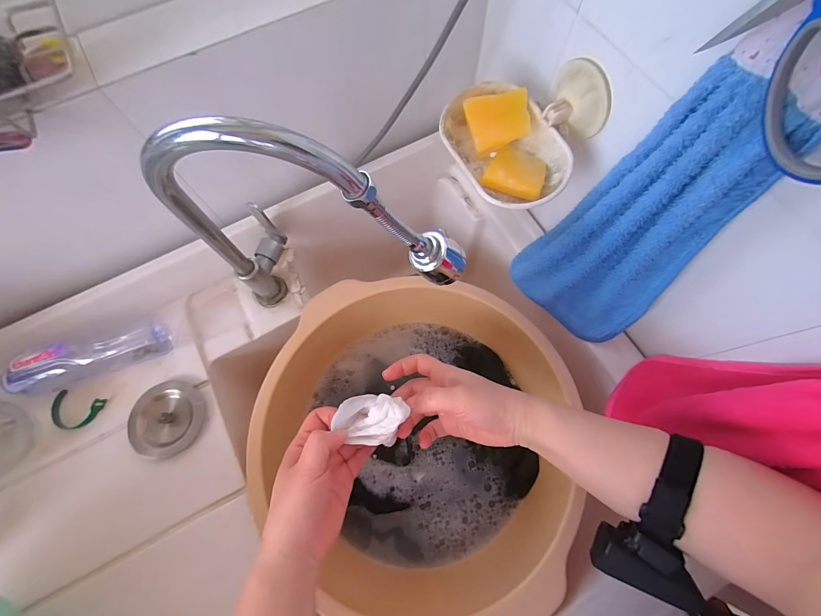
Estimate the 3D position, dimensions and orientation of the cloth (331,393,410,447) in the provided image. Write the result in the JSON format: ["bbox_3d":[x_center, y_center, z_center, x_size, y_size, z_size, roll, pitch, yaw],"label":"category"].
[{"bbox_3d":[-0.037,0.100,0.325,0.064,0.037,0.043,5,71,3],"label":"cloth"}]

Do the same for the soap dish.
[{"bbox_3d":[0.106,-0.166,0.329,0.126,0.058,0.134,-24,72,-7],"label":"soap dish"}]

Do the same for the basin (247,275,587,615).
[{"bbox_3d":[0.012,0.146,0.458,0.372,0.133,0.332,28,74,10],"label":"basin"}]

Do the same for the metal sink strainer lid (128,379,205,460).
[{"bbox_3d":[-0.286,0.129,0.418,0.084,0.021,0.081,0,71,1],"label":"metal sink strainer lid"}]

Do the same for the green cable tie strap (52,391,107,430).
[{"bbox_3d":[-0.401,0.124,0.427,0.061,0.009,0.041,12,72,5],"label":"green cable tie strap"}]

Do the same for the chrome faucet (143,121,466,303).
[{"bbox_3d":[-0.076,-0.061,0.351,0.252,0.238,0.087,16,72,6],"label":"chrome faucet"}]

